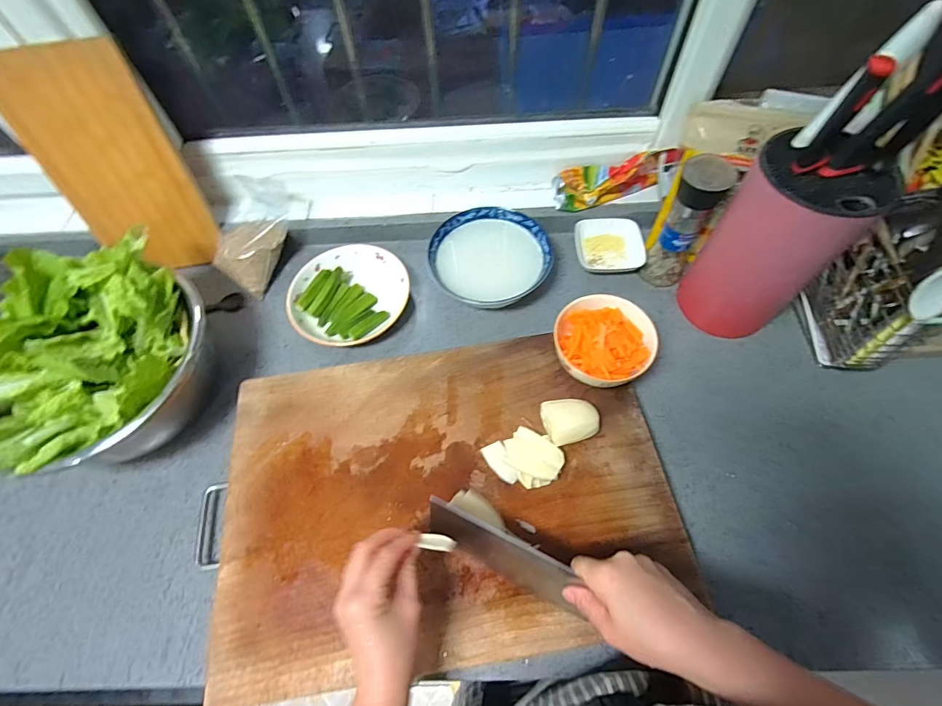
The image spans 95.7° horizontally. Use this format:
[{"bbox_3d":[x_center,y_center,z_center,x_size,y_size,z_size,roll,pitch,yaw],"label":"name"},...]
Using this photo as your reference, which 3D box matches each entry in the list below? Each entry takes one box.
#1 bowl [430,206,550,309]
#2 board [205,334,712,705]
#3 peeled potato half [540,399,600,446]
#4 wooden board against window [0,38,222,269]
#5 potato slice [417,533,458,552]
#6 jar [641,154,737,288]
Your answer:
[{"bbox_3d":[0.030,-0.143,0.646,0.173,0.051,0.147,4,63,5],"label":"bowl"},{"bbox_3d":[-0.032,0.147,0.482,0.490,0.027,0.342,-9,62,-2],"label":"board"},{"bbox_3d":[0.116,0.081,0.499,0.060,0.037,0.048,-8,63,-1],"label":"peeled potato half"},{"bbox_3d":[-0.484,-0.246,0.588,0.170,0.287,0.017,-13,43,-2],"label":"wooden board against window"},{"bbox_3d":[-0.030,0.170,0.382,0.037,0.006,0.013,-1,61,25],"label":"potato slice"},{"bbox_3d":[0.284,-0.168,0.566,0.062,0.180,0.057,-1,63,2],"label":"jar"}]

